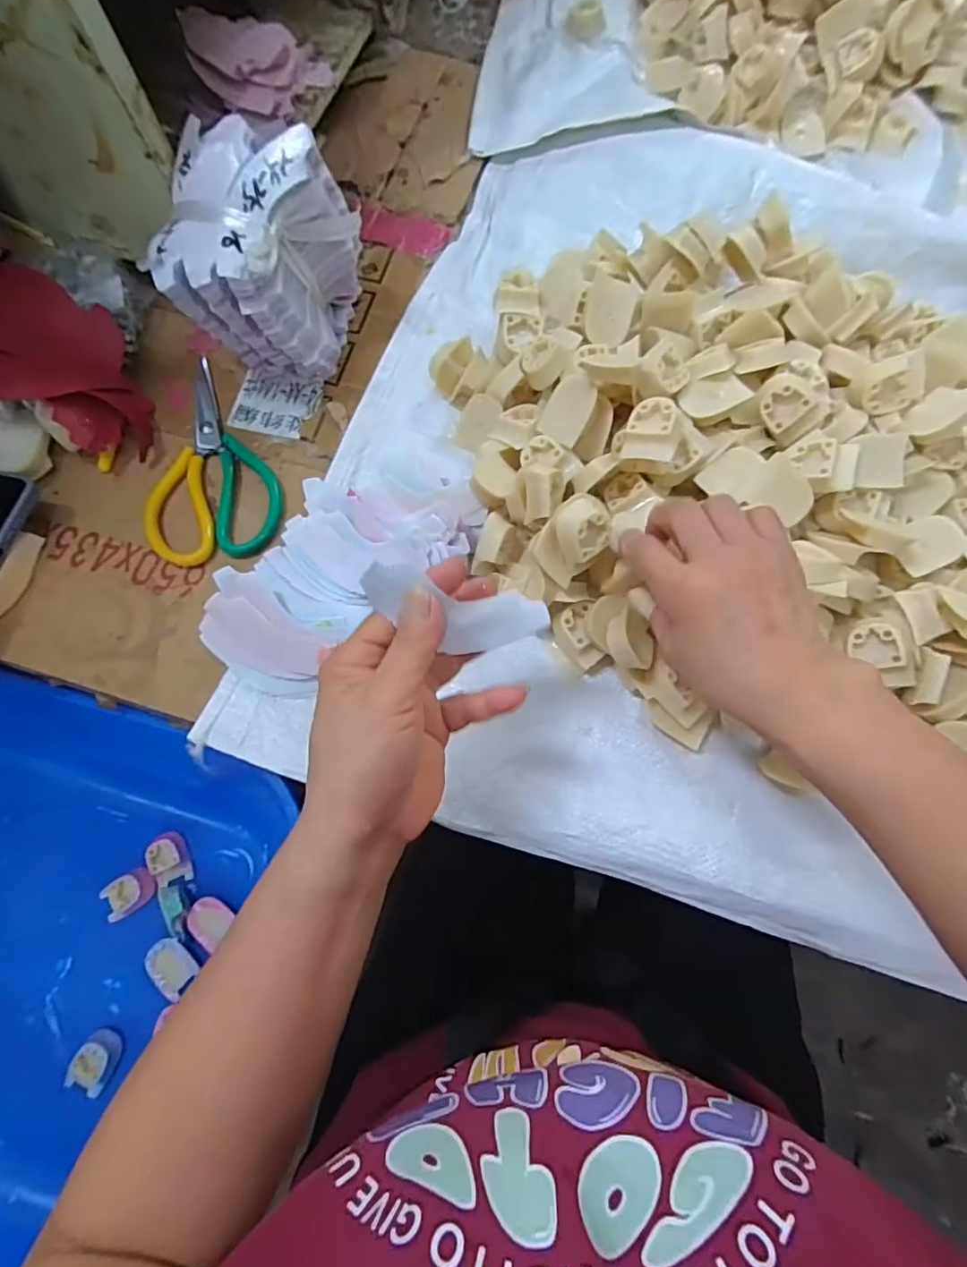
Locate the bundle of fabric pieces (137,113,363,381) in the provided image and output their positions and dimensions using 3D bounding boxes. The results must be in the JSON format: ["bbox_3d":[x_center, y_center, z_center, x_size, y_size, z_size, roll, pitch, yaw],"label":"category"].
[{"bbox_3d":[-0.169,-0.279,0.425,0.106,0.139,0.126,16,75,7],"label":"bundle of fabric pieces"}]

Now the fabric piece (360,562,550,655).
[{"bbox_3d":[-0.013,-0.011,0.283,0.111,0.025,0.030,15,68,-39],"label":"fabric piece"}]

